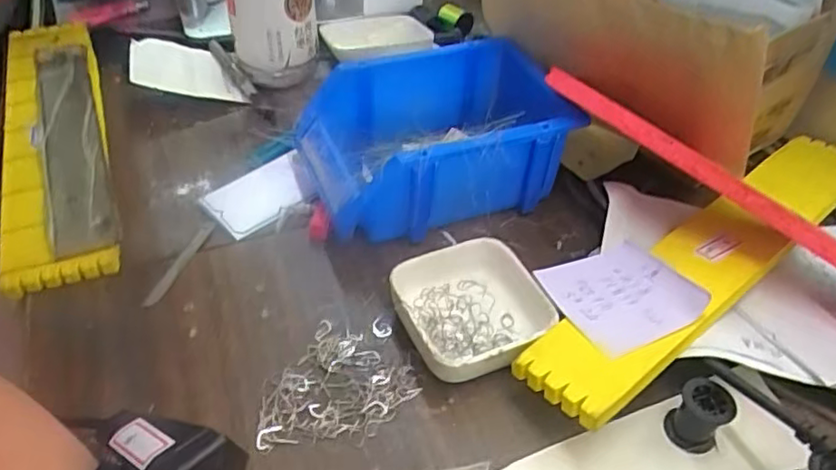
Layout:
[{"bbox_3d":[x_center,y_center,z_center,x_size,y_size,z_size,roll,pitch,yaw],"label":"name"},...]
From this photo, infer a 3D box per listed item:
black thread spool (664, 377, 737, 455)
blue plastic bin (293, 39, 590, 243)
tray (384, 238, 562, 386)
[{"bbox_3d":[0.150,0.095,0.334,0.026,0.032,0.030,33,54,29],"label":"black thread spool"},{"bbox_3d":[0.007,-0.071,0.449,0.161,0.086,0.128,-16,47,-15],"label":"blue plastic bin"},{"bbox_3d":[0.033,0.047,0.379,0.085,0.033,0.085,-19,48,-18],"label":"tray"}]

